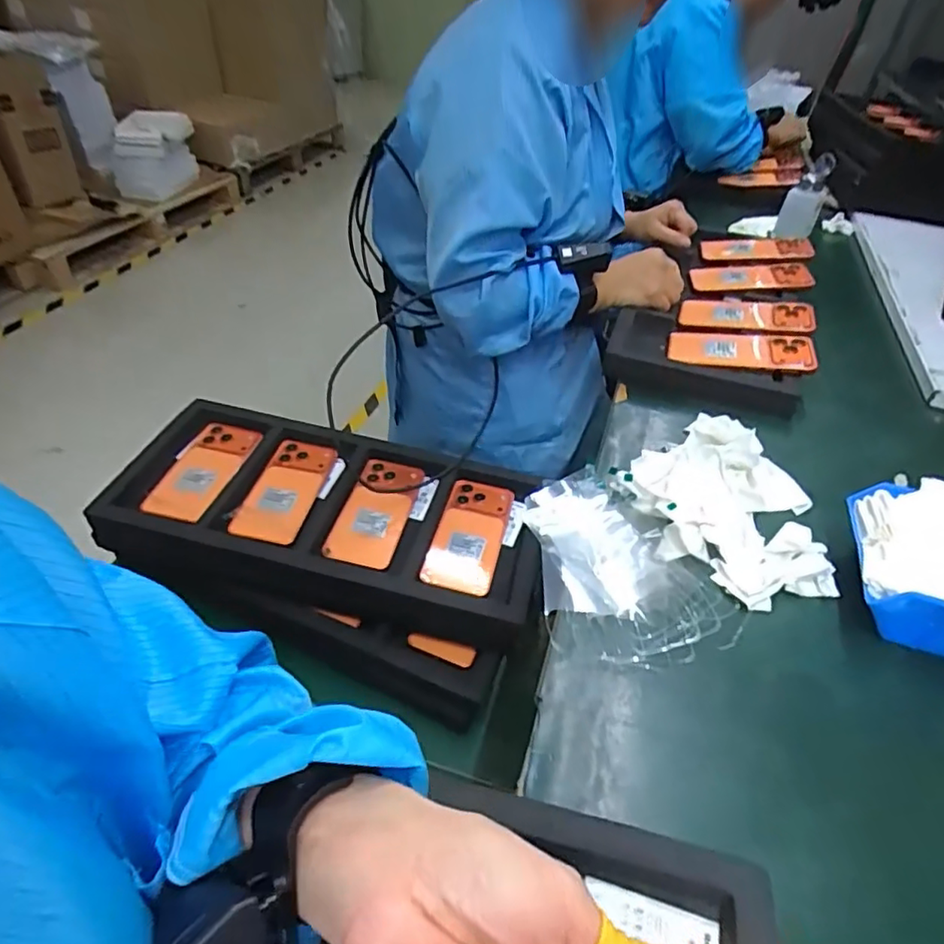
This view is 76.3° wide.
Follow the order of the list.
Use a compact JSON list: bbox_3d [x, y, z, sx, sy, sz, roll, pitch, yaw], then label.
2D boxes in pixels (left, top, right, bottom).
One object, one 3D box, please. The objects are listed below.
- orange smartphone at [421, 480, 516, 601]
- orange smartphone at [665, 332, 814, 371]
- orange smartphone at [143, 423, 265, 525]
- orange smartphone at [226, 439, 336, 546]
[{"bbox_3d":[-0.003,0.072,0.699,0.078,0.013,0.161,12,43,7],"label":"orange smartphone"},{"bbox_3d":[0.323,-0.149,0.727,0.160,0.015,0.060,8,58,17],"label":"orange smartphone"},{"bbox_3d":[-0.326,-0.005,0.726,0.072,0.017,0.159,13,43,8],"label":"orange smartphone"},{"bbox_3d":[-0.223,0.020,0.724,0.075,0.013,0.160,16,47,-2],"label":"orange smartphone"}]

